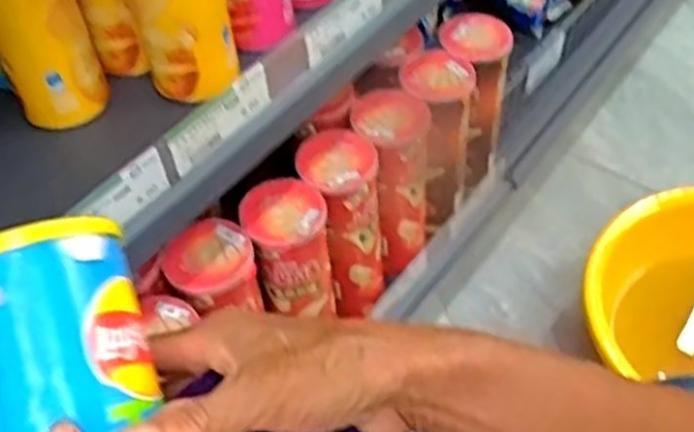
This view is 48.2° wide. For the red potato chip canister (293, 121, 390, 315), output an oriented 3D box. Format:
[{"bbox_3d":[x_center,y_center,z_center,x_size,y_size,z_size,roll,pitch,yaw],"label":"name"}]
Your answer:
[{"bbox_3d":[-0.002,0.008,0.744,0.077,0.181,0.079,-5,49,-2],"label":"red potato chip canister"}]

